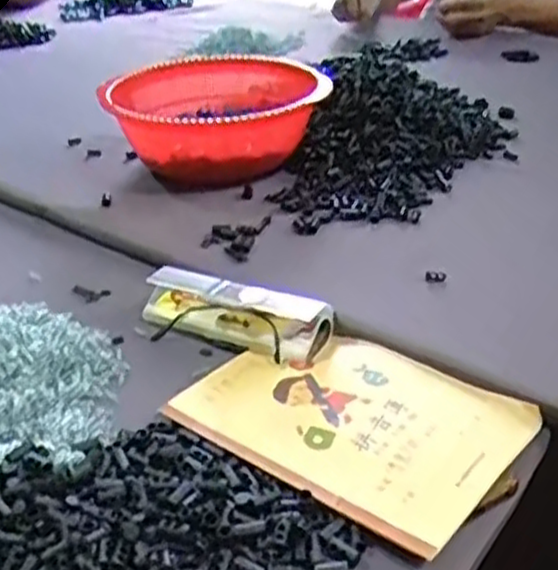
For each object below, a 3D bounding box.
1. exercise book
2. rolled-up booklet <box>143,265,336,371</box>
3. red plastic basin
[{"bbox_3d":[0.047,0.085,0.502,0.202,0.012,0.143,22,39,34],"label":"exercise book"},{"bbox_3d":[-0.037,0.019,0.589,0.155,0.027,0.044,16,36,27],"label":"rolled-up booklet"},{"bbox_3d":[-0.065,-0.186,0.855,0.227,0.099,0.227,-2,32,1],"label":"red plastic basin"}]

